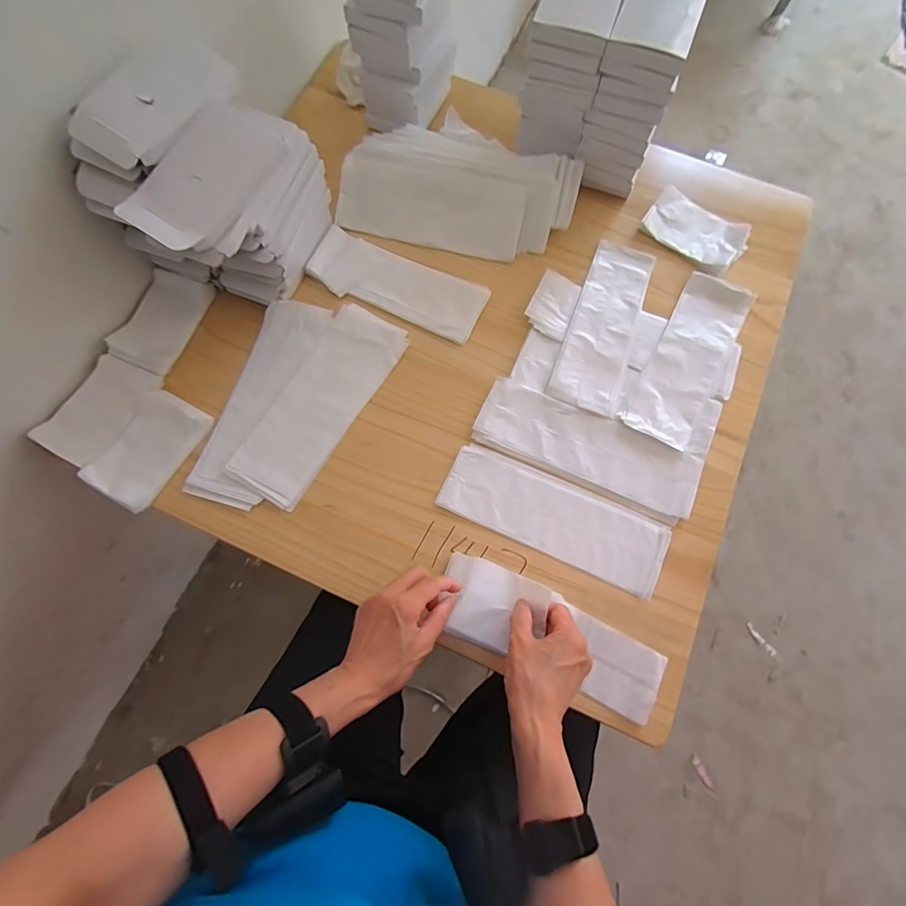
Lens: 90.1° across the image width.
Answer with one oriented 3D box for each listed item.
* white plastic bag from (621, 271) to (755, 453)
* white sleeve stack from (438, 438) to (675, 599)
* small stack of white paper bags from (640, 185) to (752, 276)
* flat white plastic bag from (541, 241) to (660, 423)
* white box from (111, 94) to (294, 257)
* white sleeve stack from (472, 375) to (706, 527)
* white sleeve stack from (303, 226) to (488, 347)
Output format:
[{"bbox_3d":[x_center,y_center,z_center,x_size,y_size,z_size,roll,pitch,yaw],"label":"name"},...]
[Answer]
[{"bbox_3d":[0.299,-0.121,0.570,0.084,0.008,0.242,30,78,7],"label":"white plastic bag"},{"bbox_3d":[0.114,0.071,0.512,0.252,0.004,0.084,23,77,6],"label":"white sleeve stack"},{"bbox_3d":[0.331,-0.304,0.617,0.134,0.019,0.077,38,79,9],"label":"small stack of white paper bags"},{"bbox_3d":[0.197,-0.168,0.583,0.085,0.006,0.244,21,77,5],"label":"flat white plastic bag"},{"bbox_3d":[-0.237,-0.264,0.434,0.079,0.020,0.159,34,77,-11],"label":"white box"},{"bbox_3d":[0.160,-0.006,0.539,0.264,0.009,0.090,24,77,6],"label":"white sleeve stack"},{"bbox_3d":[-0.073,-0.222,0.594,0.229,0.010,0.087,22,77,5],"label":"white sleeve stack"}]

